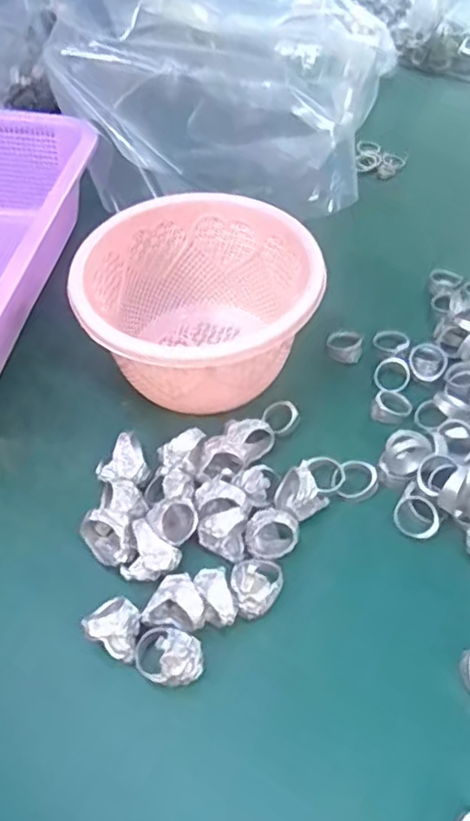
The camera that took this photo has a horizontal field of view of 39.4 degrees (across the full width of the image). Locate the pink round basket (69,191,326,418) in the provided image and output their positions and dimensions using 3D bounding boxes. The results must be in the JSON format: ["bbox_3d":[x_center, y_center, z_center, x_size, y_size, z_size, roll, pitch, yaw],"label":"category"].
[{"bbox_3d":[-0.024,-0.065,0.428,0.141,0.086,0.140,-1,51,1],"label":"pink round basket"}]

